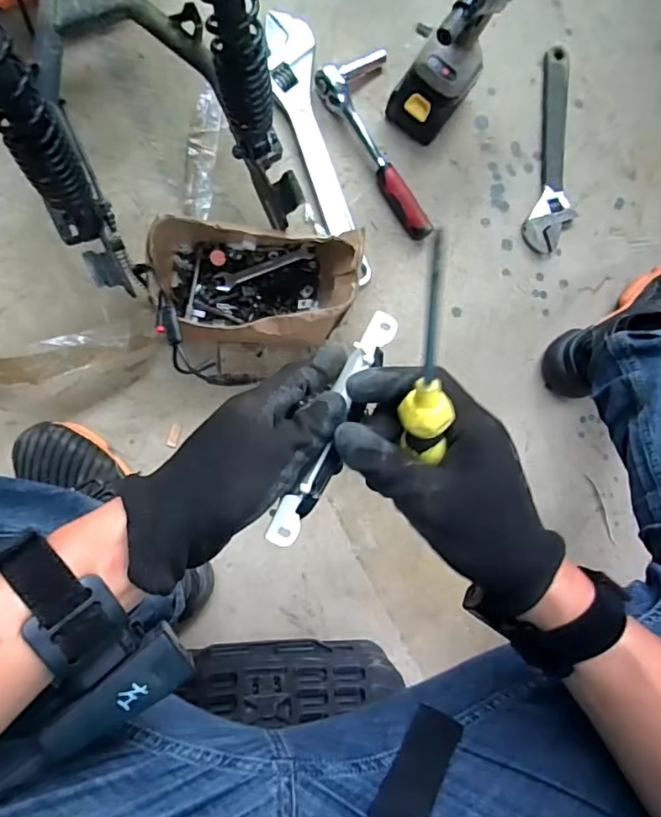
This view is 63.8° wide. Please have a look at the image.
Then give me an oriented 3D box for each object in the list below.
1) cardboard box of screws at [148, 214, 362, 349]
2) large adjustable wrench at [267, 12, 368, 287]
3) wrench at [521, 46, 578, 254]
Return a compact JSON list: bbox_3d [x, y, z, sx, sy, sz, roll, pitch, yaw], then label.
[{"bbox_3d":[-0.088,-0.145,0.621,0.227,0.090,0.139,5,87,-9],"label":"cardboard box of screws"},{"bbox_3d":[-0.019,-0.327,0.674,0.065,0.021,0.342,-14,90,-9],"label":"large adjustable wrench"},{"bbox_3d":[0.313,-0.358,0.733,0.068,0.016,0.290,8,86,-9],"label":"wrench"}]

